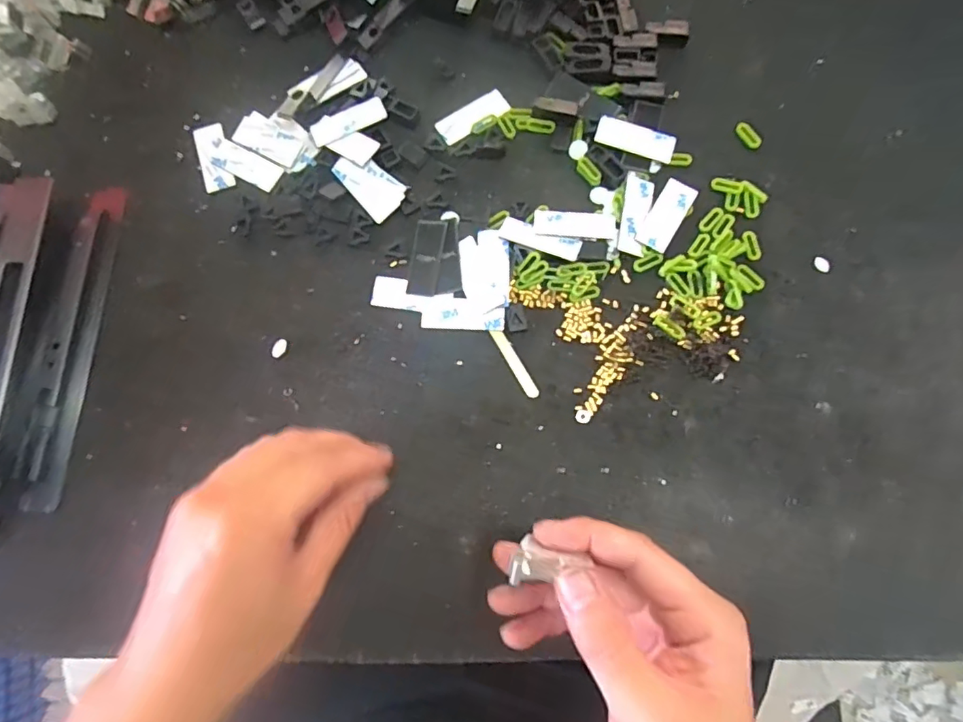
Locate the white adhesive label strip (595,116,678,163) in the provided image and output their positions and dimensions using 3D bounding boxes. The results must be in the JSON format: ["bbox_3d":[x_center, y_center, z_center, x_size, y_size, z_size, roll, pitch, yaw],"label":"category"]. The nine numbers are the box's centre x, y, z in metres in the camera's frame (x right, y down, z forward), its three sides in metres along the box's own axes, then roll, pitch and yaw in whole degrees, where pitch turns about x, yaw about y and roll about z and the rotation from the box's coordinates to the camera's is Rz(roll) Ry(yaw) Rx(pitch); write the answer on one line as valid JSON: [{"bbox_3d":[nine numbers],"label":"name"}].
[{"bbox_3d":[0.101,-0.145,0.344,0.051,0.006,0.018,18,80,5],"label":"white adhesive label strip"}]

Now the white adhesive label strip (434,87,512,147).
[{"bbox_3d":[-0.006,-0.168,0.359,0.050,0.004,0.021,-32,80,-5],"label":"white adhesive label strip"}]

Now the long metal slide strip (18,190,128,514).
[{"bbox_3d":[-0.254,-0.015,0.328,0.025,0.016,0.208,2,79,2],"label":"long metal slide strip"}]

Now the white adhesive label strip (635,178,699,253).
[{"bbox_3d":[0.118,-0.093,0.334,0.021,0.004,0.052,31,81,7],"label":"white adhesive label strip"}]

